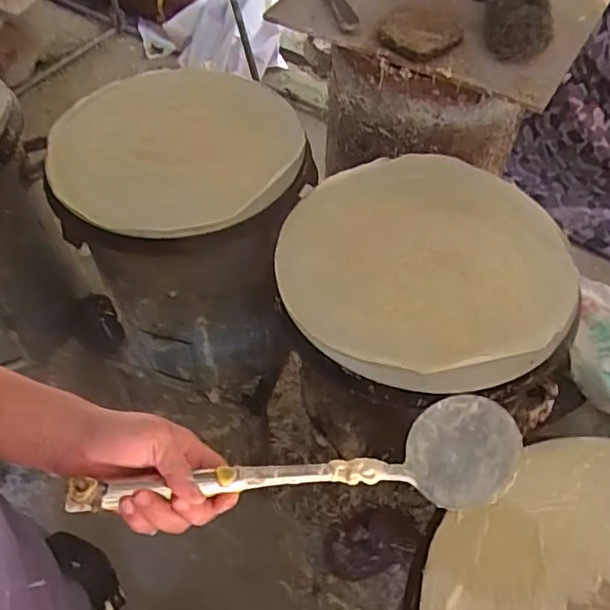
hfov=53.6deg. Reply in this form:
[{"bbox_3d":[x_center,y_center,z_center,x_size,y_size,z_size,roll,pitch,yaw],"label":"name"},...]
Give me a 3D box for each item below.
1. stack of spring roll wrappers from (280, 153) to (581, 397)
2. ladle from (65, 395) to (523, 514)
[{"bbox_3d":[0.158,-0.063,0.807,0.370,0.031,0.378,13,56,9],"label":"stack of spring roll wrappers"},{"bbox_3d":[0.004,0.121,0.465,0.342,0.063,0.088,1,53,-21],"label":"ladle"}]

